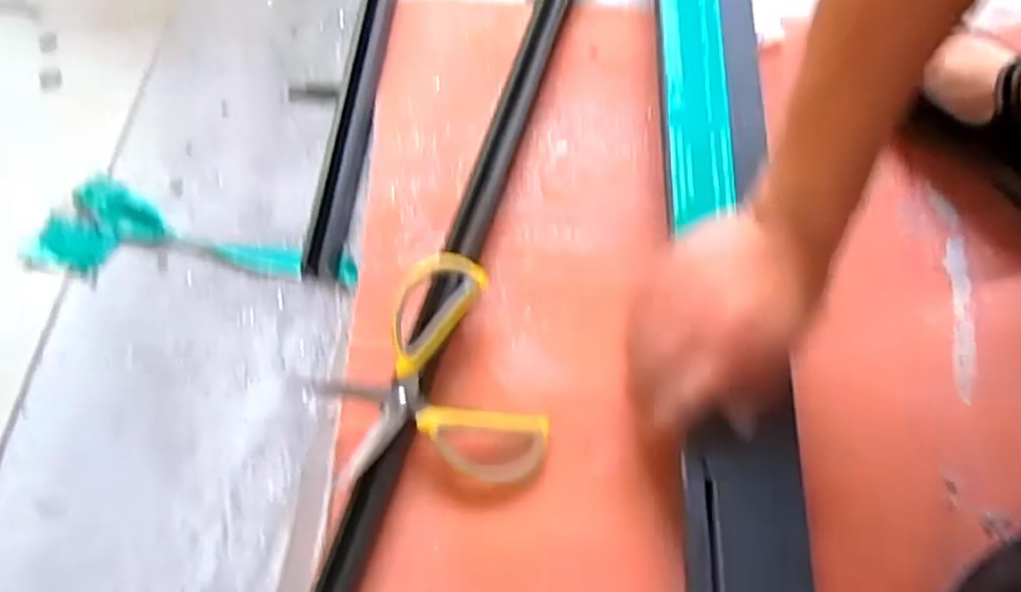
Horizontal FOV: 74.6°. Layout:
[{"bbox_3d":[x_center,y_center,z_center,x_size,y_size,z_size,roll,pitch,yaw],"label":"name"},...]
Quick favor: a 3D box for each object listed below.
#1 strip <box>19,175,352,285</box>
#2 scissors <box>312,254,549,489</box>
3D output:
[{"bbox_3d":[-0.241,-0.049,0.514,0.252,0.011,0.075,4,73,2],"label":"strip"},{"bbox_3d":[-0.058,0.060,0.445,0.134,0.033,0.148,-19,73,-5],"label":"scissors"}]

